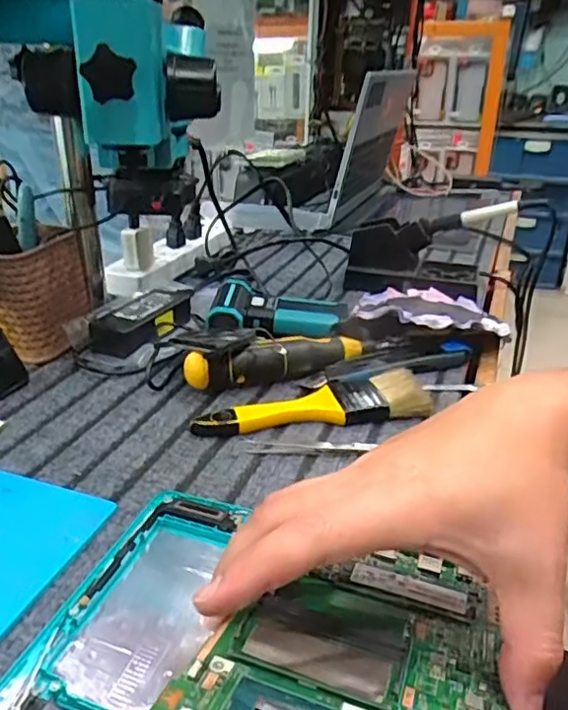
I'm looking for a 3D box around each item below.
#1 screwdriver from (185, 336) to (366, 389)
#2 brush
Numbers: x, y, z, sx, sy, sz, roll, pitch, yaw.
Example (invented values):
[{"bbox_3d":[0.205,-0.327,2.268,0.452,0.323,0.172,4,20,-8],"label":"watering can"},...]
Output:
[{"bbox_3d":[-0.005,0.001,0.528,0.159,0.041,0.034,-12,29,-21],"label":"screwdriver"},{"bbox_3d":[0.022,0.038,0.486,0.185,0.021,0.055,-4,27,-7],"label":"brush"}]

